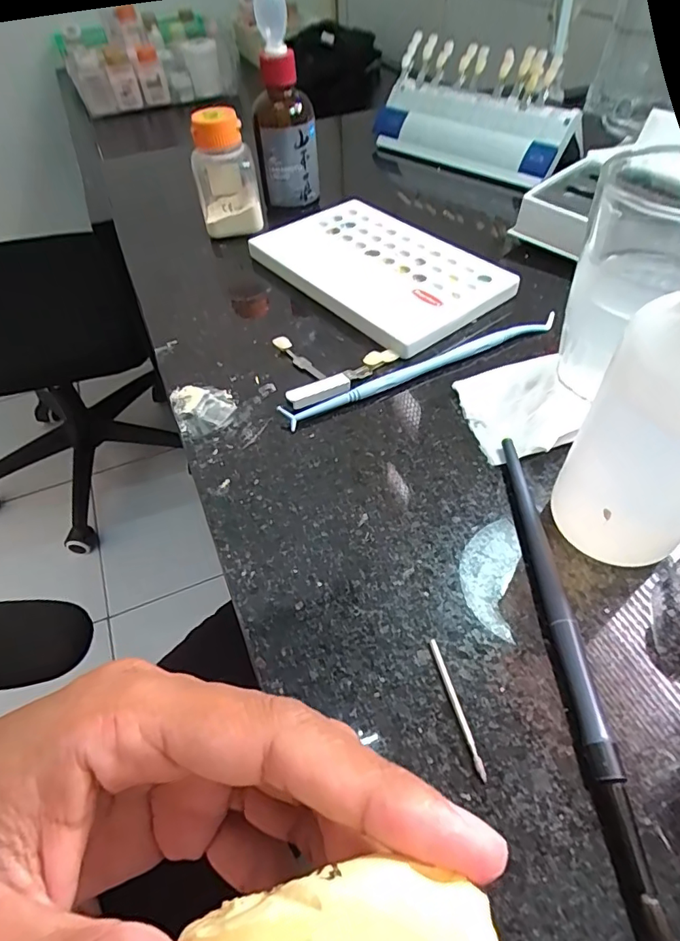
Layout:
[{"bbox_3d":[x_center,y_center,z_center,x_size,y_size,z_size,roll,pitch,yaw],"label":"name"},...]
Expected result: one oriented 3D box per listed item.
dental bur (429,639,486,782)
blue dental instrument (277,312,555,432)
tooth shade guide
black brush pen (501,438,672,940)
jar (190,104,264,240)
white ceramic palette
[{"bbox_3d":[0.037,0.073,0.158,0.004,0.004,0.042,-13,51,-6],"label":"dental bur"},{"bbox_3d":[0.047,-0.054,0.259,0.161,0.006,0.011,-21,52,-14],"label":"blue dental instrument"},{"bbox_3d":[0.112,-0.297,0.418,0.069,0.072,0.181,-38,58,-24],"label":"tooth shade guide"},{"bbox_3d":[0.075,0.053,0.169,0.009,0.009,0.166,-2,50,2],"label":"black brush pen"},{"bbox_3d":[-0.080,-0.206,0.351,0.041,0.076,0.045,-2,51,3],"label":"jar"},{"bbox_3d":[0.020,-0.129,0.318,0.096,0.012,0.155,-34,56,-23],"label":"white ceramic palette"}]

